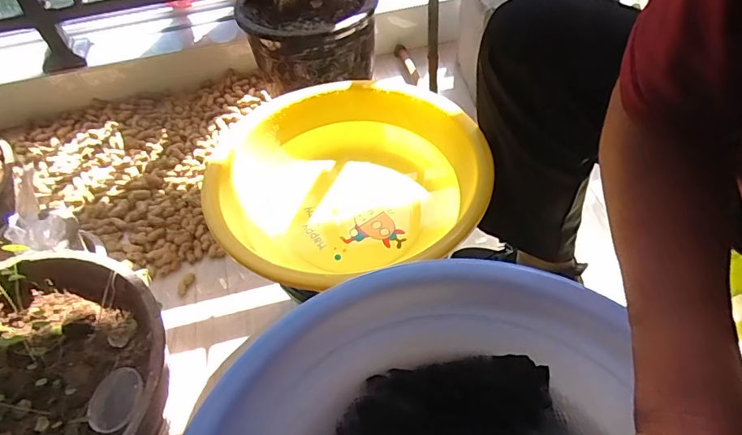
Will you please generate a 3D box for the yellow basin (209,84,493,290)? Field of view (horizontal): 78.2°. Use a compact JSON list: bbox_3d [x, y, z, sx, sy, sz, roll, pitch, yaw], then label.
[{"bbox_3d":[-0.027,-0.041,0.594,0.326,0.102,0.318,-2,51,3],"label":"yellow basin"}]

